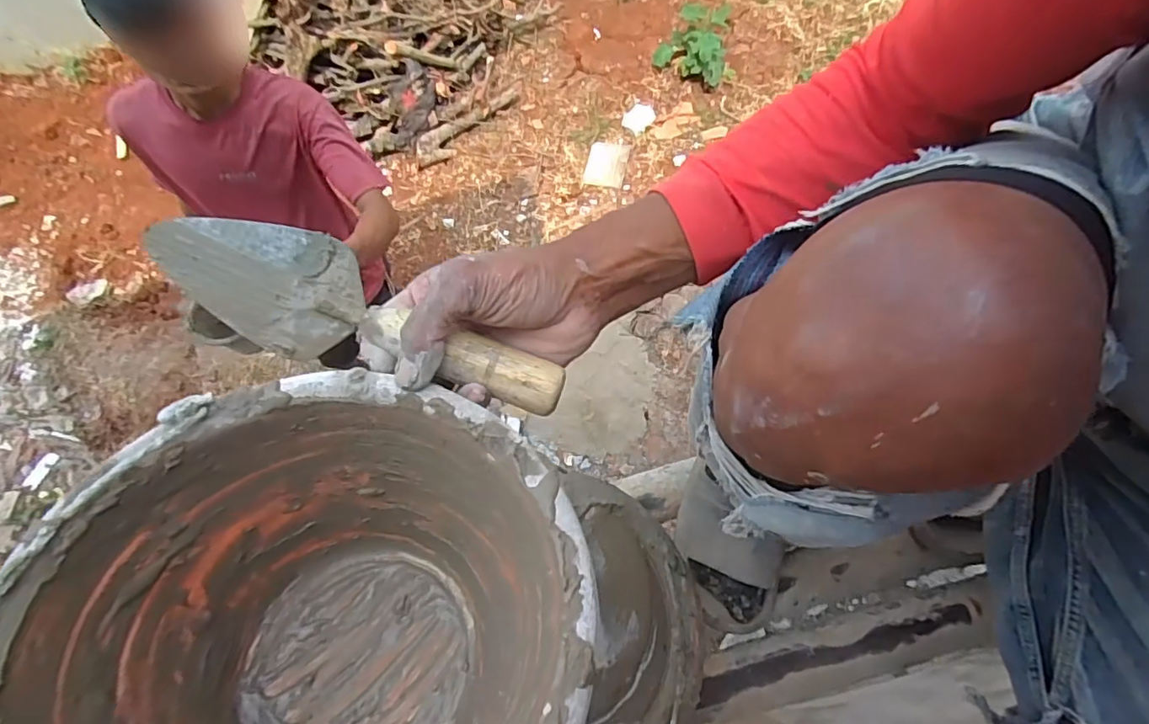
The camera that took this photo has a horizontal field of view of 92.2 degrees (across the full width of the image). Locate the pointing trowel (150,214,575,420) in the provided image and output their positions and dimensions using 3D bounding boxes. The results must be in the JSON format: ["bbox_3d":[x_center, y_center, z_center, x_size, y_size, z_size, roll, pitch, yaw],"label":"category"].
[{"bbox_3d":[-0.134,-0.031,0.353,0.268,0.054,0.073,19,68,10],"label":"pointing trowel"}]

